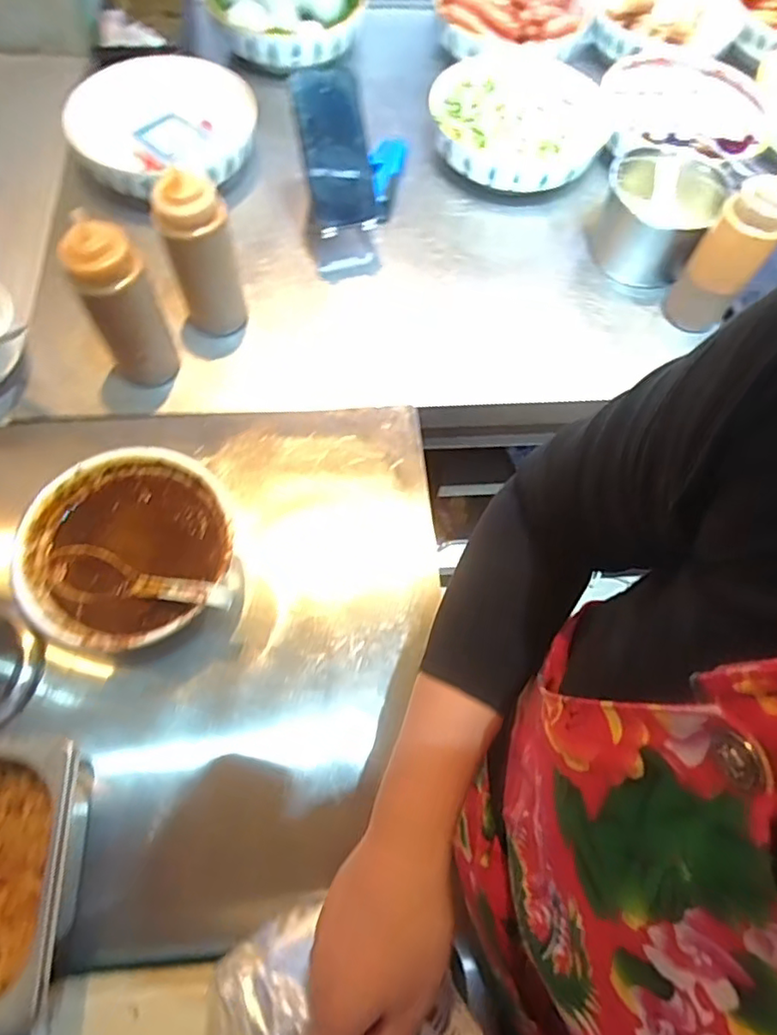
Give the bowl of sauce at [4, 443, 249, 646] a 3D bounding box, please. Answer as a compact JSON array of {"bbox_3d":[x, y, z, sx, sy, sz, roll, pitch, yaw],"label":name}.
[{"bbox_3d":[-0.221,0.031,0.522,0.171,0.066,0.171,1,65,-1],"label":"bowl of sauce"}]

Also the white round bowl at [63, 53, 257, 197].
[{"bbox_3d":[-0.284,-0.490,0.750,0.226,0.061,0.202,-14,66,-8],"label":"white round bowl"}]

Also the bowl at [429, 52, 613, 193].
[{"bbox_3d":[0.173,-0.530,0.793,0.228,0.072,0.222,1,65,-1],"label":"bowl"}]

